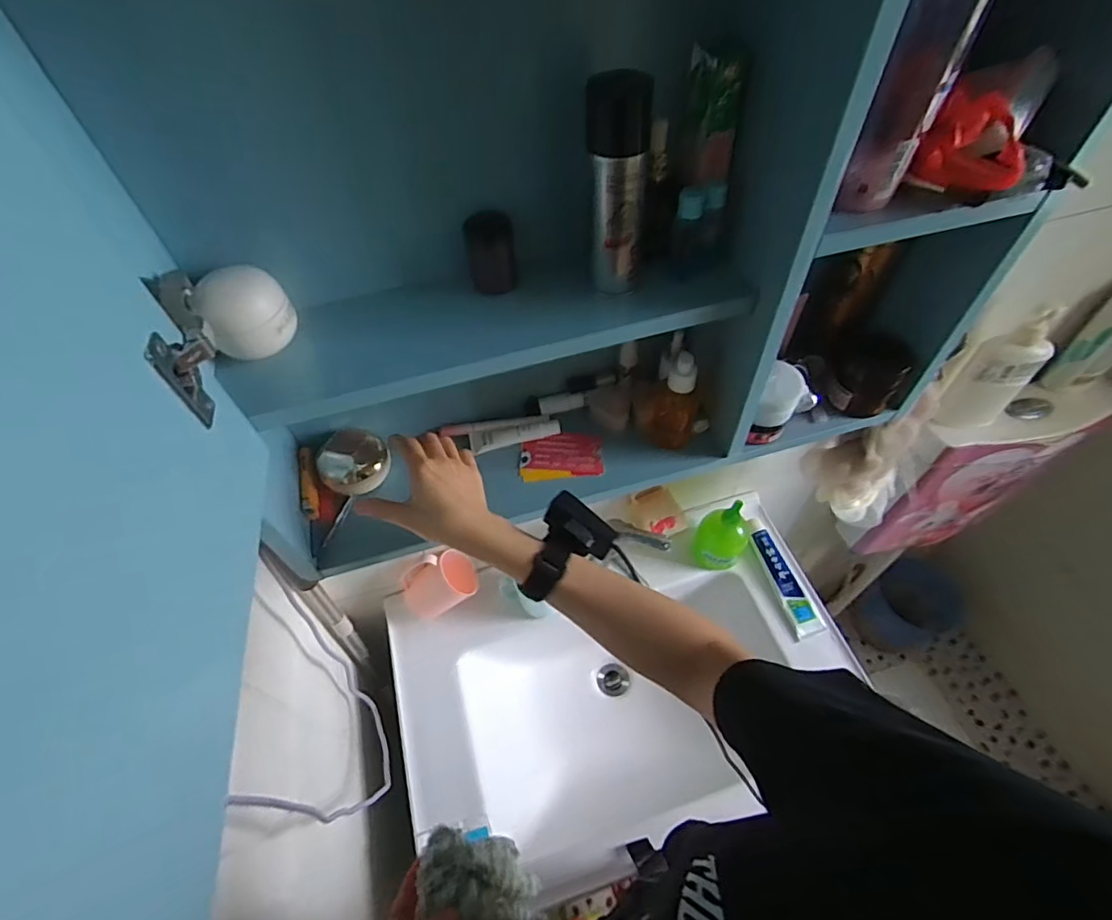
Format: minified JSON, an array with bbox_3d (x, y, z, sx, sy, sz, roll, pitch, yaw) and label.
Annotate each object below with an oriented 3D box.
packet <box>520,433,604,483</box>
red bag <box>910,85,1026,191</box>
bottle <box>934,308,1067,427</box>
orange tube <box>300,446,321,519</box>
[{"bbox_3d":[0.006,-0.005,0.613,0.090,0.012,0.058,-3,53,0],"label":"packet"},{"bbox_3d":[0.291,-0.216,0.376,0.024,0.053,0.065,-34,58,-21],"label":"red bag"},{"bbox_3d":[0.652,-0.129,0.797,0.089,0.193,0.055,-15,54,-9],"label":"bottle"},{"bbox_3d":[-0.256,0.024,0.564,0.011,0.023,0.081,-15,66,-8],"label":"orange tube"}]

